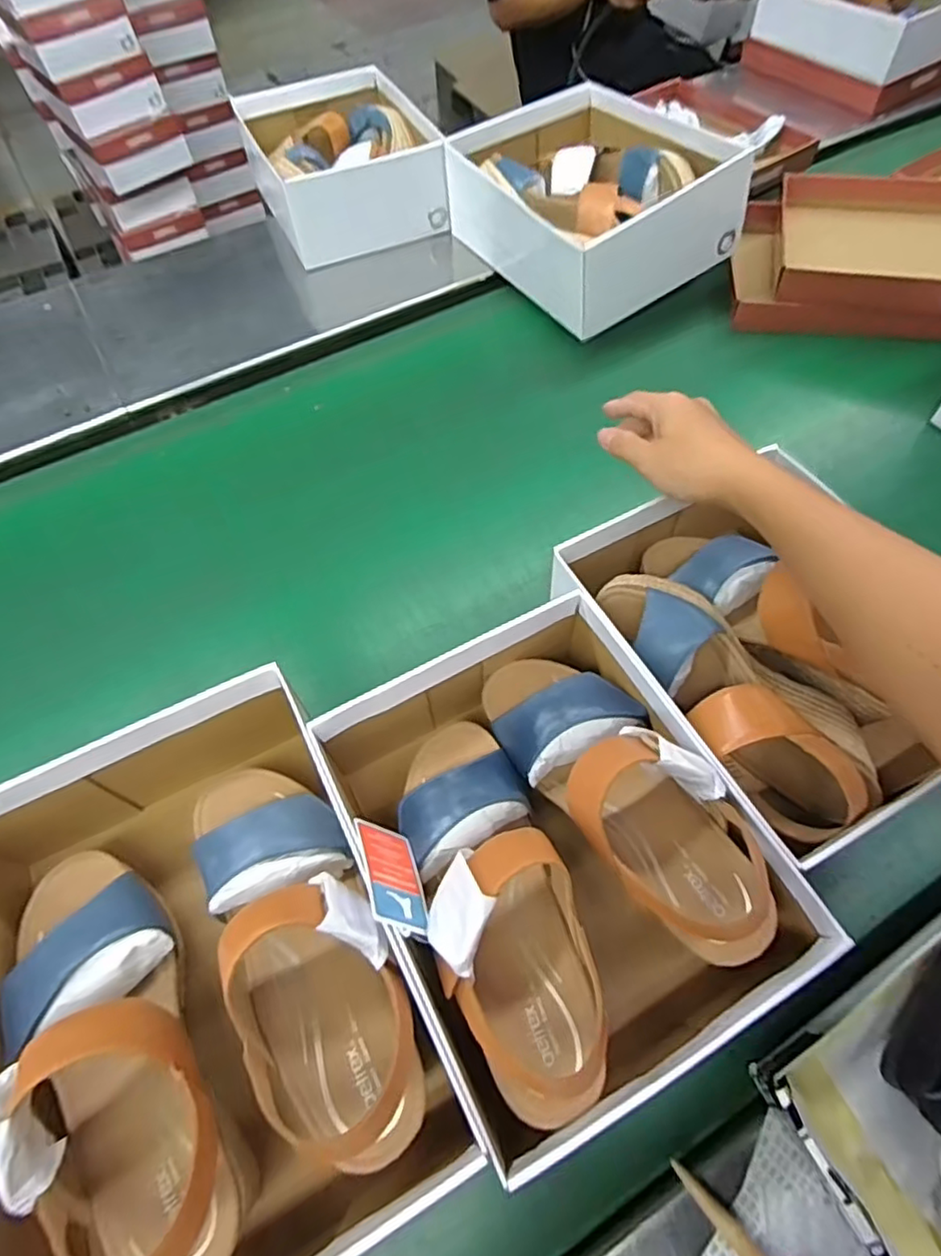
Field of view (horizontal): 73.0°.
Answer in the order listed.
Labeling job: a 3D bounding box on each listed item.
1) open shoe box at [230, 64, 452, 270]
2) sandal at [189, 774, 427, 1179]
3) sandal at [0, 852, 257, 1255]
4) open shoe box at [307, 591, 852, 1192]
[{"bbox_3d":[-0.170,-0.629,0.863,0.230,0.096,0.270,-21,61,-9],"label":"open shoe box"},{"bbox_3d":[-0.104,0.170,0.365,0.091,0.081,0.236,-27,50,-13],"label":"sandal"},{"bbox_3d":[-0.203,0.225,0.346,0.093,0.085,0.240,-35,47,-17],"label":"sandal"},{"bbox_3d":[0.048,0.134,0.415,0.215,0.121,0.274,-26,62,-12],"label":"open shoe box"}]

